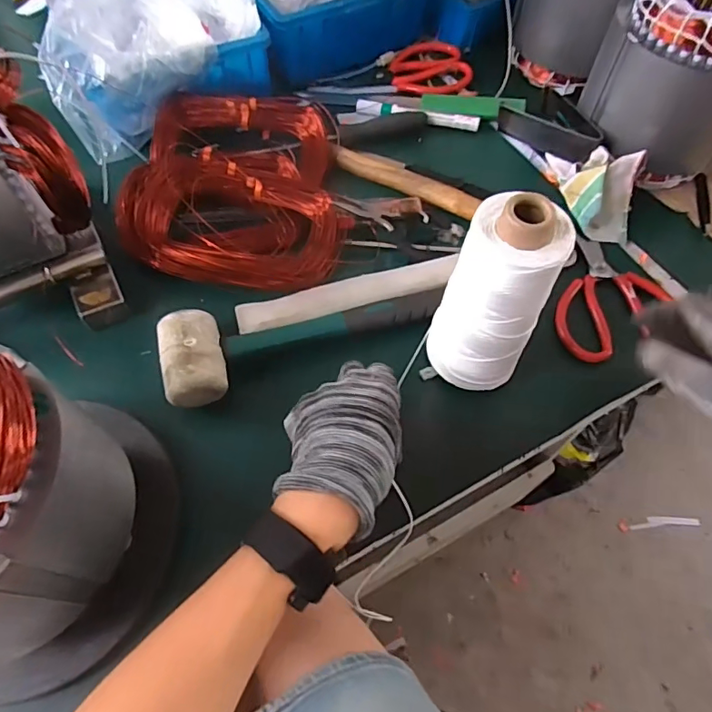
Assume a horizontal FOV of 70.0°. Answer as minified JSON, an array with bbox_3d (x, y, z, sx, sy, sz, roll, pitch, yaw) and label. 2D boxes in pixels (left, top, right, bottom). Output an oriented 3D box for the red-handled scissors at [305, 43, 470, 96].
[{"bbox_3d":[0.045,-0.337,0.622,0.182,0.019,0.085,-19,66,0],"label":"red-handled scissors"}]

